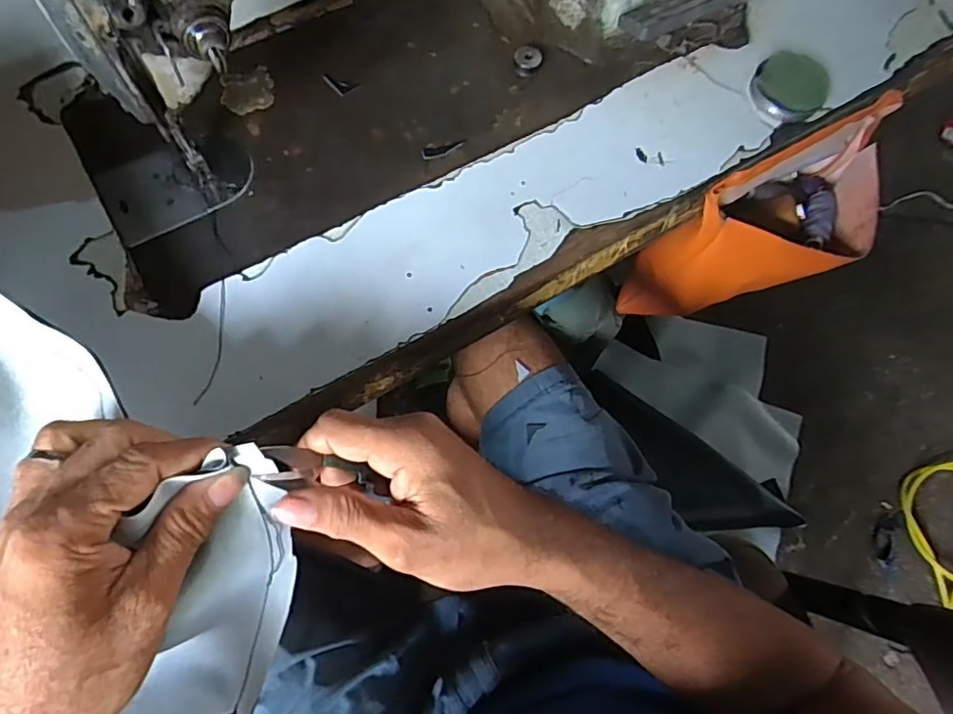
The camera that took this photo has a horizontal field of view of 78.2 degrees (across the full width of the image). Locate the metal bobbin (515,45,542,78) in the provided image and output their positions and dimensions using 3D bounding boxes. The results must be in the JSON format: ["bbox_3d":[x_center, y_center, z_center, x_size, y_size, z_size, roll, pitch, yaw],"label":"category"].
[{"bbox_3d":[0.040,-0.232,0.456,0.020,0.013,0.022,5,69,-1],"label":"metal bobbin"}]

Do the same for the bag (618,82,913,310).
[{"bbox_3d":[0.260,-0.102,0.518,0.197,0.172,0.099,-24,72,-11],"label":"bag"}]

